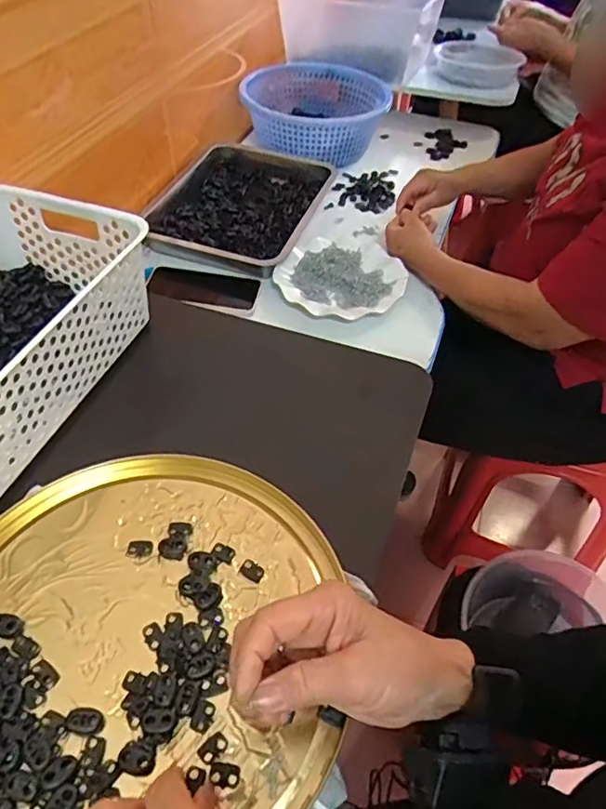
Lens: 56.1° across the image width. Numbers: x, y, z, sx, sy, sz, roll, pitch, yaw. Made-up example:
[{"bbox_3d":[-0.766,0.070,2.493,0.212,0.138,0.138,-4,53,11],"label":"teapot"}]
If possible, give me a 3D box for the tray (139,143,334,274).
[{"bbox_3d":[-0.106,-0.332,0.931,0.243,0.040,0.316,16,50,11],"label":"tray"}]

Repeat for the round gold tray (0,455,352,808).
[{"bbox_3d":[-0.123,0.161,0.398,0.279,0.020,0.281,3,50,-4],"label":"round gold tray"}]

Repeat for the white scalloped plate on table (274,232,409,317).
[{"bbox_3d":[0.056,-0.187,0.832,0.174,0.018,0.164,1,49,-1],"label":"white scalloped plate on table"}]

